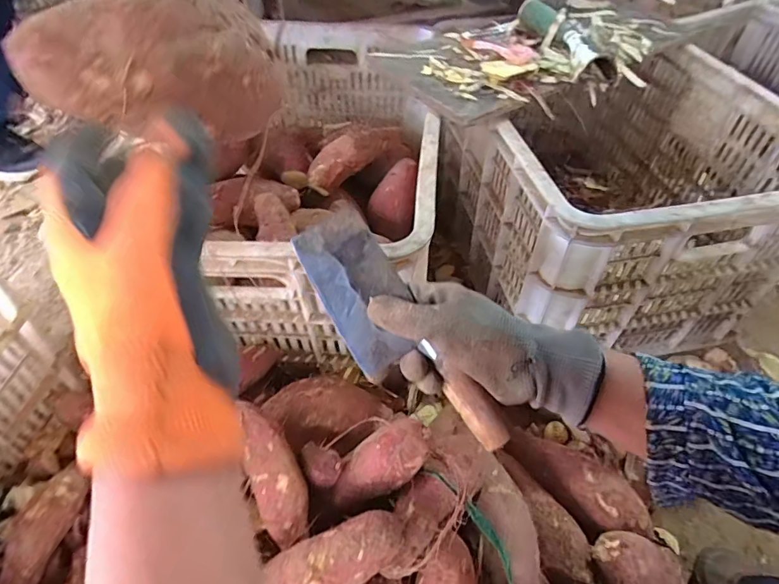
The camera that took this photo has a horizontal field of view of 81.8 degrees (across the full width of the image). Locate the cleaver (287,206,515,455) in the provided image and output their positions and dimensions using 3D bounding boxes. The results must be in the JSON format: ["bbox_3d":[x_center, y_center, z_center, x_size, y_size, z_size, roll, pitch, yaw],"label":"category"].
[{"bbox_3d":[0.003,0.031,0.356,0.069,0.028,0.221,-40,74,3],"label":"cleaver"}]

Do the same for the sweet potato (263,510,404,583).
[{"bbox_3d":[-0.040,0.209,0.349,0.106,0.036,0.045,-18,52,-13],"label":"sweet potato"}]

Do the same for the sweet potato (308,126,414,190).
[{"bbox_3d":[-0.037,-0.211,0.662,0.182,0.045,0.037,-31,56,-23],"label":"sweet potato"}]

